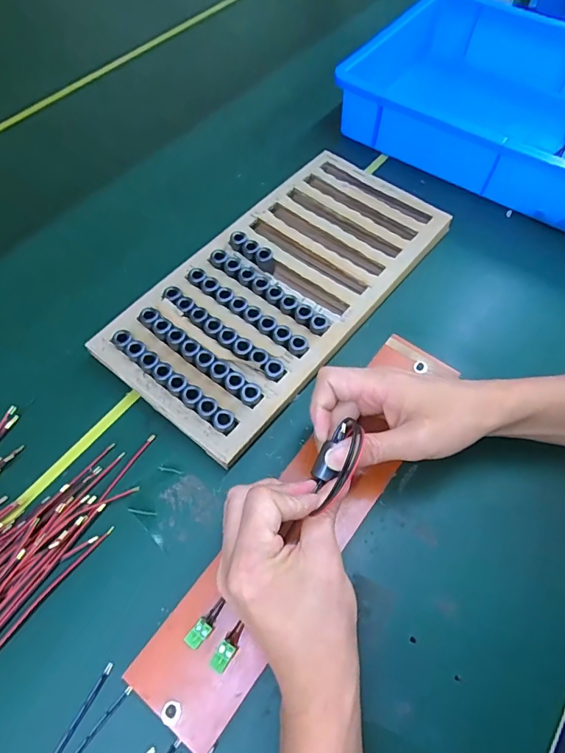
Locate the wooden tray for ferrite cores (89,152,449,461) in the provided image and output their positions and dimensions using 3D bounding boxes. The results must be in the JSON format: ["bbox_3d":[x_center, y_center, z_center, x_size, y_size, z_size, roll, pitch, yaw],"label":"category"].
[{"bbox_3d":[0.002,-0.095,0.447,0.173,0.032,0.349,37,66,16],"label":"wooden tray for ferrite cores"}]

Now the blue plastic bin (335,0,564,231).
[{"bbox_3d":[0.310,-0.313,0.541,0.430,0.092,0.271,32,65,14],"label":"blue plastic bin"}]

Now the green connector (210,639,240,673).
[{"bbox_3d":[-0.038,0.182,0.291,0.011,0.016,0.018,35,66,16],"label":"green connector"}]

